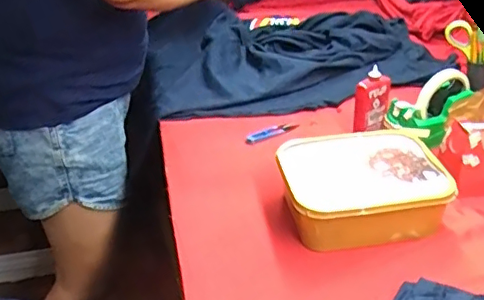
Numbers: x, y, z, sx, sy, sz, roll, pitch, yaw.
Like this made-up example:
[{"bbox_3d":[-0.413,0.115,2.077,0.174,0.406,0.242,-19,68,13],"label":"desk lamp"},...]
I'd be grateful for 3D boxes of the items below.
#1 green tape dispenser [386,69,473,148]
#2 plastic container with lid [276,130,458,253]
[{"bbox_3d":[0.299,-0.066,0.894,0.141,0.085,0.060,-38,8,-7],"label":"green tape dispenser"},{"bbox_3d":[0.155,0.047,0.735,0.206,0.075,0.184,-4,30,-2],"label":"plastic container with lid"}]

